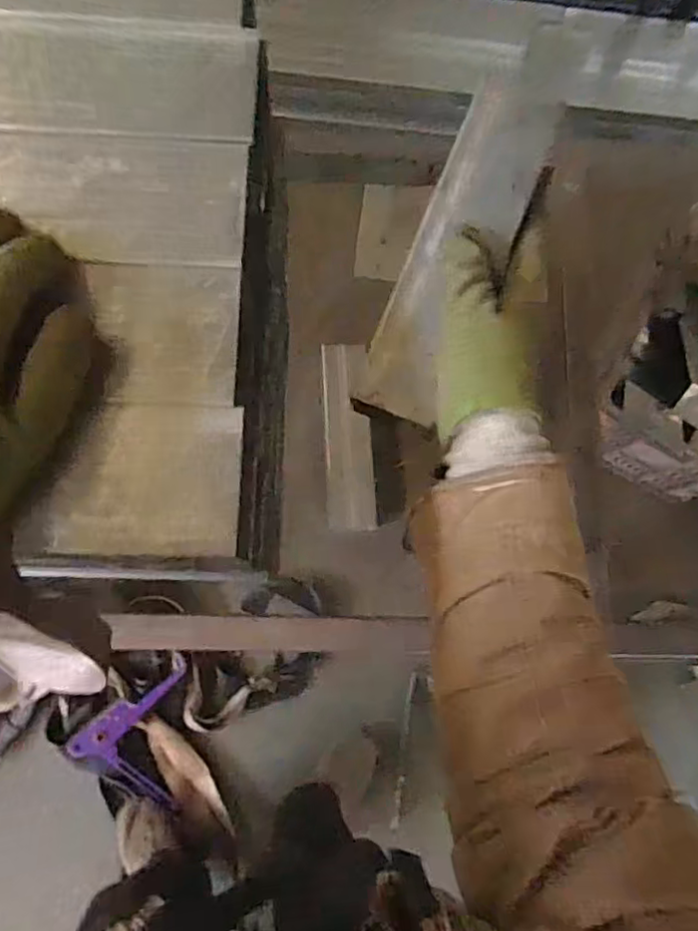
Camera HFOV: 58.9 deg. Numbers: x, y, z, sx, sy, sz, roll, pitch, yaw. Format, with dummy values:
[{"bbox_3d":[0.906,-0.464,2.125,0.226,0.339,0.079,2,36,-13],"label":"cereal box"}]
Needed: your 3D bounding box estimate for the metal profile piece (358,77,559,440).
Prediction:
[{"bbox_3d":[0.072,-0.141,0.400,0.060,0.009,0.235,24,88,0],"label":"metal profile piece"}]

